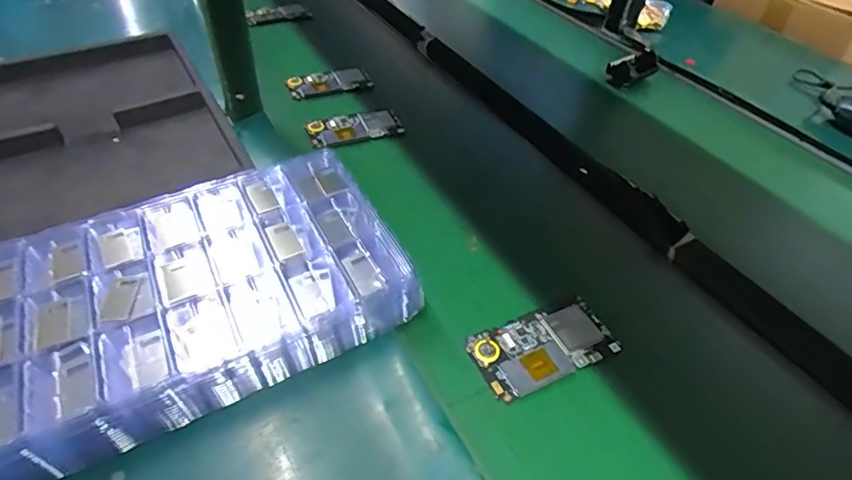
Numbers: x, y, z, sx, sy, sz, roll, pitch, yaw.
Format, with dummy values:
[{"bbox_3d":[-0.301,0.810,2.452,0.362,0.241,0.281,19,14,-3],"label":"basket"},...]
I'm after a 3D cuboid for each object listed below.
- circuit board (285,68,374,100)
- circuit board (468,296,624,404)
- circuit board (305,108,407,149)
[{"bbox_3d":[-0.146,-0.242,0.758,0.122,0.009,0.061,-16,45,-20],"label":"circuit board"},{"bbox_3d":[0.102,0.091,0.434,0.123,0.006,0.066,-16,45,-20],"label":"circuit board"},{"bbox_3d":[-0.094,-0.153,0.669,0.121,0.007,0.058,-13,44,-18],"label":"circuit board"}]

